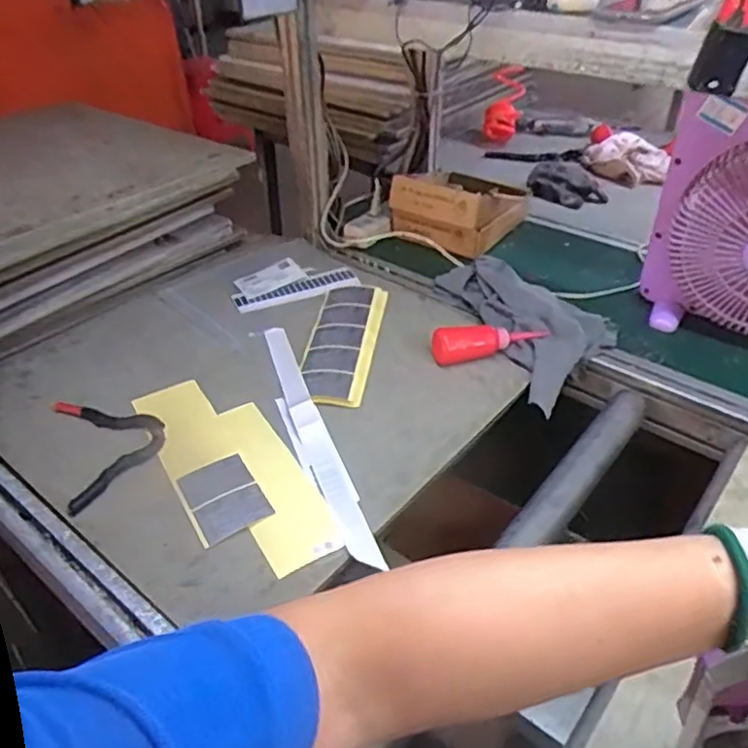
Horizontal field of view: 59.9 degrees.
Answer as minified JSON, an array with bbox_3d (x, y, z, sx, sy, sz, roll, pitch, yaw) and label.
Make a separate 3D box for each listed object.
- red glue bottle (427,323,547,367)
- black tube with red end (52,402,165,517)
[{"bbox_3d":[0.158,-0.041,0.877,0.163,0.042,0.045,-4,38,-4],"label":"red glue bottle"},{"bbox_3d":[-0.314,0.076,0.776,0.116,0.030,0.187,-16,41,-19],"label":"black tube with red end"}]

